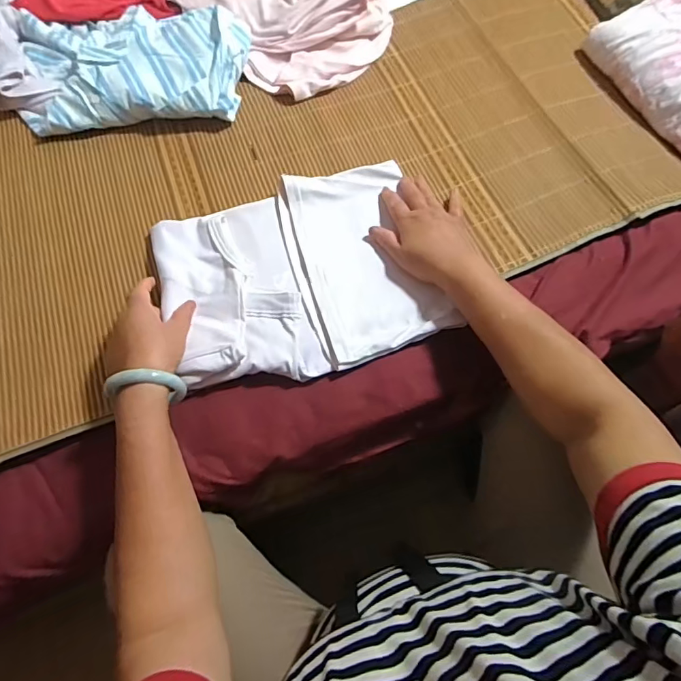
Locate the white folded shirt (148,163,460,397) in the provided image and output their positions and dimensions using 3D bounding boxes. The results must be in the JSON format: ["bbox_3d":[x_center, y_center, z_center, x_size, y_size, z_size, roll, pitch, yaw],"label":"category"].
[{"bbox_3d":[-0.050,-0.085,0.579,0.305,0.040,0.259,-19,68,-6],"label":"white folded shirt"}]

